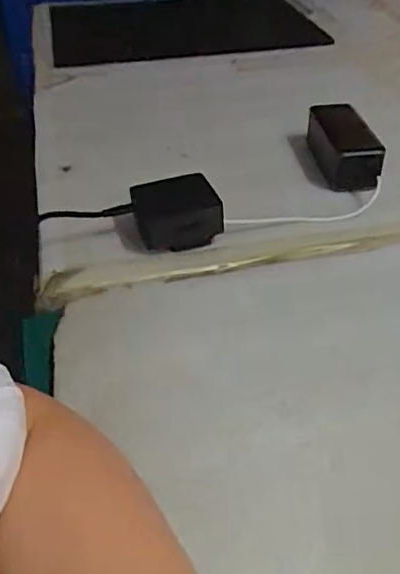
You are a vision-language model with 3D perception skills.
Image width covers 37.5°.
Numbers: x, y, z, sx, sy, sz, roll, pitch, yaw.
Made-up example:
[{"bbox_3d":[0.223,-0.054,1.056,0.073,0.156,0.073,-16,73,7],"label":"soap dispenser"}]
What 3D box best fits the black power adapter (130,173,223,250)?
[{"bbox_3d":[-0.024,-0.073,0.575,0.076,0.048,0.067,-10,40,-11],"label":"black power adapter"}]

